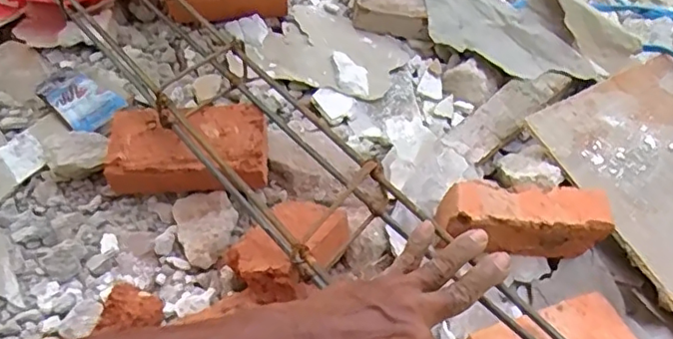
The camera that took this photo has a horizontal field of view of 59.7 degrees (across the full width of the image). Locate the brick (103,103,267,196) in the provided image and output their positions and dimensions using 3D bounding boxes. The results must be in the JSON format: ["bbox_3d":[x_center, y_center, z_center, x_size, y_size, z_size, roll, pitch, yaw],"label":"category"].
[{"bbox_3d":[-0.158,-0.022,0.627,0.167,0.066,0.087,2,55,-6],"label":"brick"}]

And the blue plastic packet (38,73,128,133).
[{"bbox_3d":[-0.294,-0.082,0.683,0.081,0.027,0.063,38,59,18],"label":"blue plastic packet"}]

